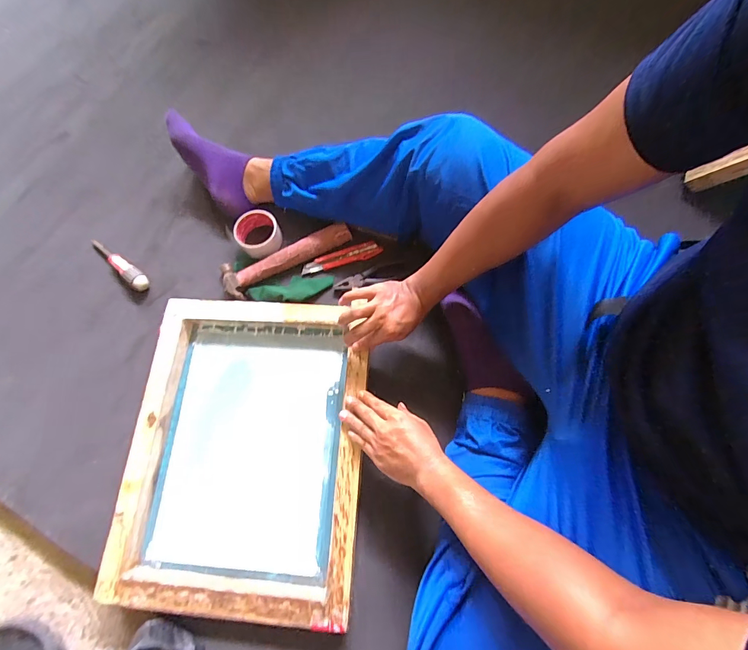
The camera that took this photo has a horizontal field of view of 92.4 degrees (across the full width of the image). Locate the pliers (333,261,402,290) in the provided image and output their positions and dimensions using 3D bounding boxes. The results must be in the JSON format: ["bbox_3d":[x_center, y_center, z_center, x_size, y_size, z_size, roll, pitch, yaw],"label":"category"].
[{"bbox_3d":[-0.014,-0.094,0.684,0.131,0.016,0.040,-13,72,-1],"label":"pliers"}]

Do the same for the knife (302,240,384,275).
[{"bbox_3d":[-0.063,-0.133,0.702,0.158,0.017,0.027,-15,72,-2],"label":"knife"}]

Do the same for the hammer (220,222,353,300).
[{"bbox_3d":[-0.167,-0.126,0.684,0.255,0.042,0.063,-19,72,-3],"label":"hammer"}]

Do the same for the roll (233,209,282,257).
[{"bbox_3d":[-0.224,-0.178,0.698,0.079,0.040,0.082,-1,72,3],"label":"roll"}]

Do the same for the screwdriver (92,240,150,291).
[{"bbox_3d":[-0.503,-0.122,0.717,0.162,0.028,0.031,40,78,14],"label":"screwdriver"}]

